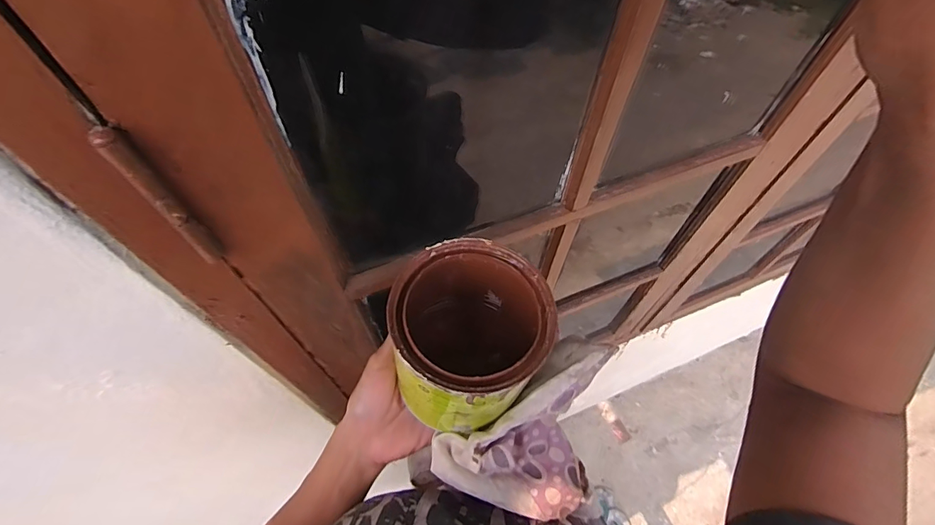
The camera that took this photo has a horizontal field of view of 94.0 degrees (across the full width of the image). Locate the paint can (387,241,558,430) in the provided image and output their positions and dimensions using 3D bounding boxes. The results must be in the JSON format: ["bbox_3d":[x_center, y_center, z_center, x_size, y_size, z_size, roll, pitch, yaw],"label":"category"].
[{"bbox_3d":[0.002,0.054,0.313,0.103,0.103,0.103,7,59,3],"label":"paint can"}]

